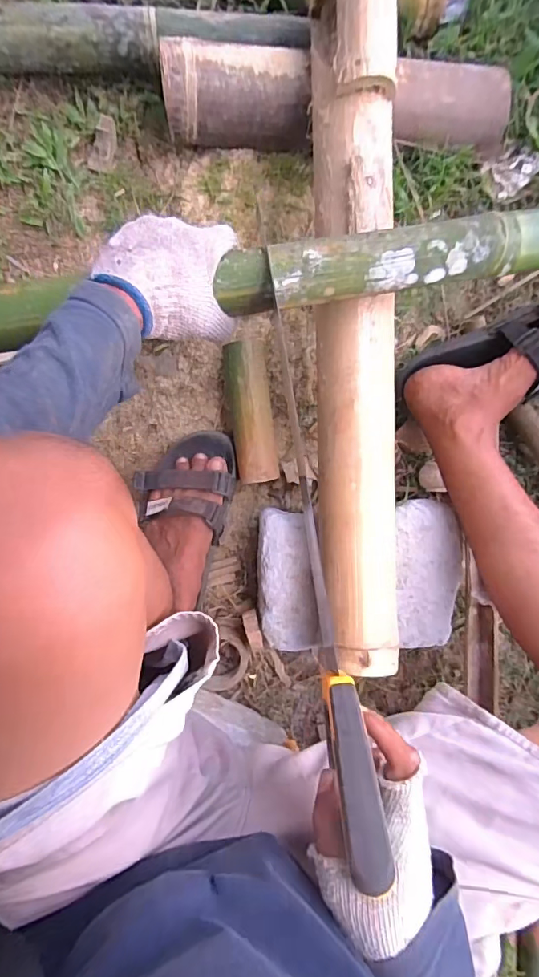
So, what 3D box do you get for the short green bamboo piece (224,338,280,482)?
[{"bbox_3d":[-0.023,-0.097,0.630,0.058,0.065,0.179,-8,90,-6],"label":"short green bamboo piece"}]

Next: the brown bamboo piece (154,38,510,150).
[{"bbox_3d":[0.093,-0.488,0.616,0.449,0.078,0.097,-4,89,-6],"label":"brown bamboo piece"}]

